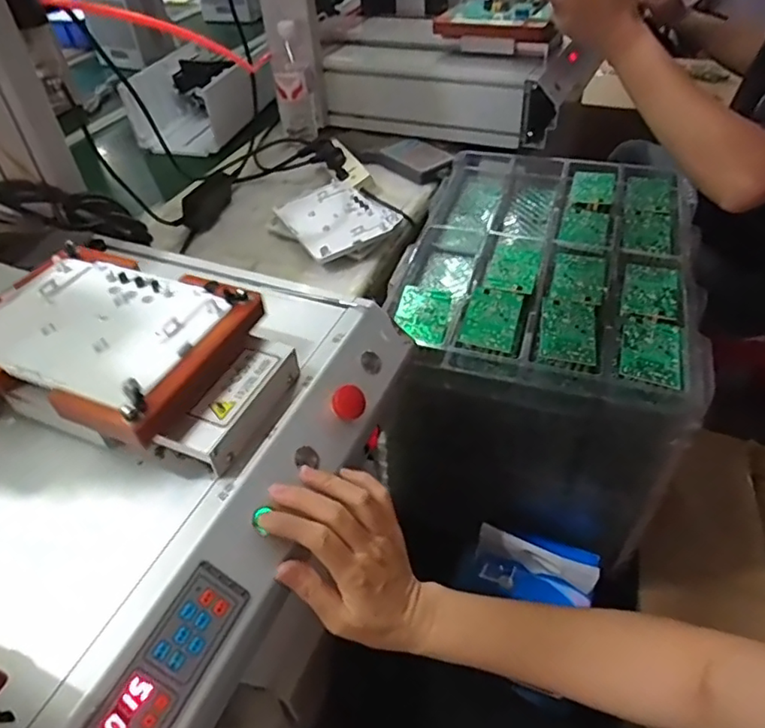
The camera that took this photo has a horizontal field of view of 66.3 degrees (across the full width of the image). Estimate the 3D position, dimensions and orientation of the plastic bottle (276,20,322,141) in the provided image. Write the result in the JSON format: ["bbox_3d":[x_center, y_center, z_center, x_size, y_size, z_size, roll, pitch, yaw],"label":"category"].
[{"bbox_3d":[-0.163,-0.529,1.091,0.073,0.181,0.052,-4,44,0],"label":"plastic bottle"}]

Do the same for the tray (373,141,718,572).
[{"bbox_3d":[0.217,-0.056,0.841,0.334,0.286,0.482,9,45,12],"label":"tray"}]

